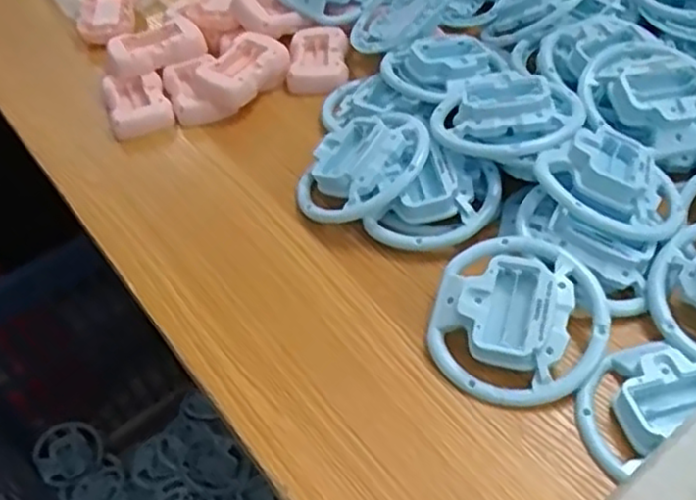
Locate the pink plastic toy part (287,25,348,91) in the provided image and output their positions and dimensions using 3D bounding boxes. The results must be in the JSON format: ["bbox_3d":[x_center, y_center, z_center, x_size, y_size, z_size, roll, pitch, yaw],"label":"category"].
[{"bbox_3d":[-0.027,-0.174,0.644,0.053,0.015,0.084,-1,47,6],"label":"pink plastic toy part"}]

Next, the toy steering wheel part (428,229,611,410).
[{"bbox_3d":[0.100,0.039,0.415,0.105,0.034,0.105,-1,73,3],"label":"toy steering wheel part"}]

